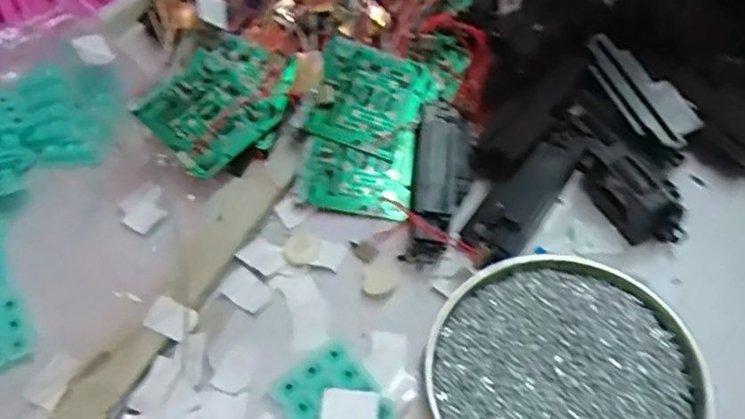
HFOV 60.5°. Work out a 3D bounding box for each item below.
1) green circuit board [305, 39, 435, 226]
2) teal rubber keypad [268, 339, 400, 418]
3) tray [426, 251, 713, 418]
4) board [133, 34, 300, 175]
[{"bbox_3d":[-0.004,-0.053,0.428,0.076,0.006,0.114,14,78,2],"label":"green circuit board"},{"bbox_3d":[-0.022,0.104,0.343,0.048,0.006,0.058,-33,59,-17],"label":"teal rubber keypad"},{"bbox_3d":[0.100,0.088,0.333,0.131,0.027,0.134,-2,55,3],"label":"tray"},{"bbox_3d":[-0.099,-0.074,0.429,0.070,0.010,0.098,43,68,6],"label":"board"}]

